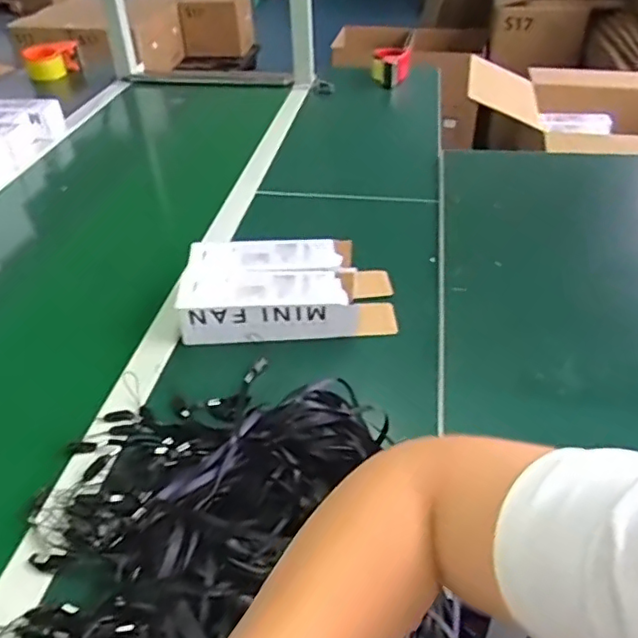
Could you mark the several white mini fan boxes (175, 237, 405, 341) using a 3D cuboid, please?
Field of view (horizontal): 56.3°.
[{"bbox_3d":[-0.034,-0.039,0.706,0.239,0.061,0.130,-3,38,0],"label":"several white mini fan boxes"}]

